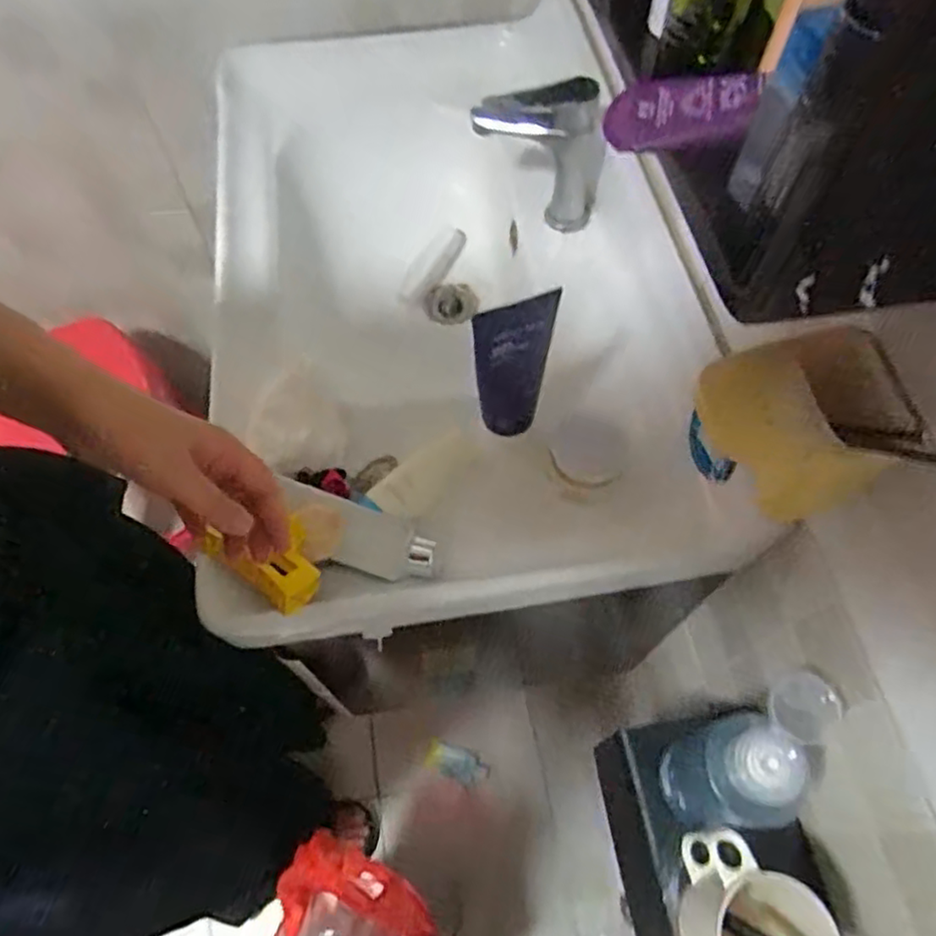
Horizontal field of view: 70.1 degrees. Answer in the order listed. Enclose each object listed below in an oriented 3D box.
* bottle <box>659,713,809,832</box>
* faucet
[{"bbox_3d":[0.196,0.237,0.510,0.061,0.152,0.084,7,64,3],"label":"bottle"},{"bbox_3d":[0.075,-0.354,0.735,0.145,0.168,0.048,19,65,9],"label":"faucet"}]

